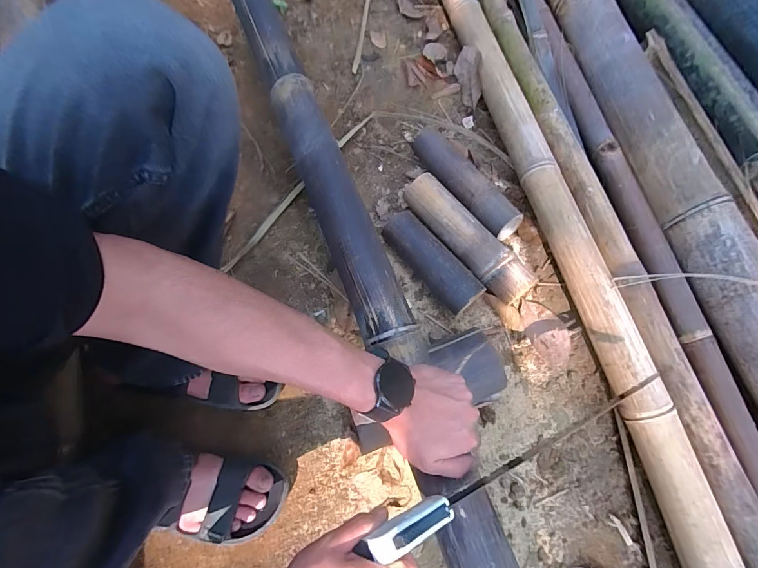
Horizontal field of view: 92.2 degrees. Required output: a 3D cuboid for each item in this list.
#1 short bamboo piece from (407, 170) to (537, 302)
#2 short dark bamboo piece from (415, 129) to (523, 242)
[{"bbox_3d":[0.139,-0.073,0.601,0.067,0.064,0.255,-36,74,-10],"label":"short bamboo piece"},{"bbox_3d":[0.141,-0.174,0.637,0.059,0.052,0.241,-36,74,-10],"label":"short dark bamboo piece"}]

